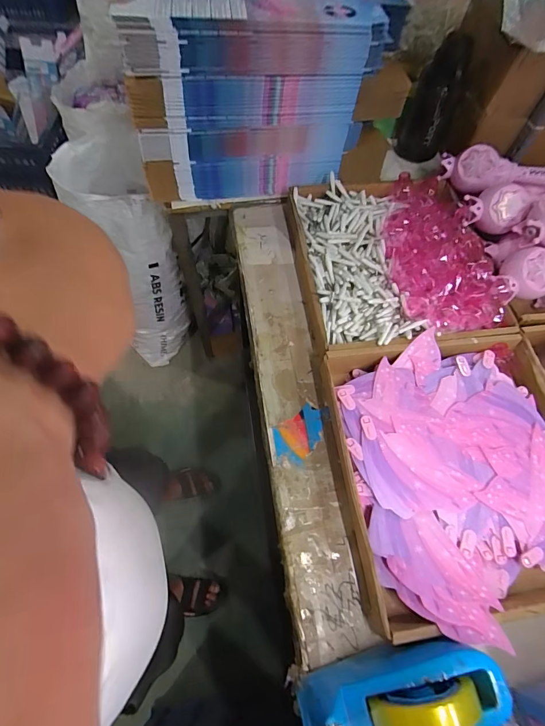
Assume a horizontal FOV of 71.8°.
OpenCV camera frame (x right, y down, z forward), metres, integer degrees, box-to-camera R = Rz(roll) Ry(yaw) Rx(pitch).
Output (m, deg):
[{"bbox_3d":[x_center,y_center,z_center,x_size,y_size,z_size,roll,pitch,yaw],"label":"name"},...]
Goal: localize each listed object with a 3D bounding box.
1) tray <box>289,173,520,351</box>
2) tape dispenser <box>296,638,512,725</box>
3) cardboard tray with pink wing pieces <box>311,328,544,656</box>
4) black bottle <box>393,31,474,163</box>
[{"bbox_3d":[0.225,-0.205,0.695,0.343,0.090,0.386,-7,64,-6],"label":"tray"},{"bbox_3d":[0.132,0.348,0.395,0.199,0.126,0.066,-9,64,-7],"label":"tape dispenser"},{"bbox_3d":[0.272,0.141,0.546,0.359,0.068,0.390,-7,64,-6],"label":"cardboard tray with pink wing pieces"},{"bbox_3d":[0.344,-0.548,0.805,0.106,0.231,0.077,20,65,7],"label":"black bottle"}]

